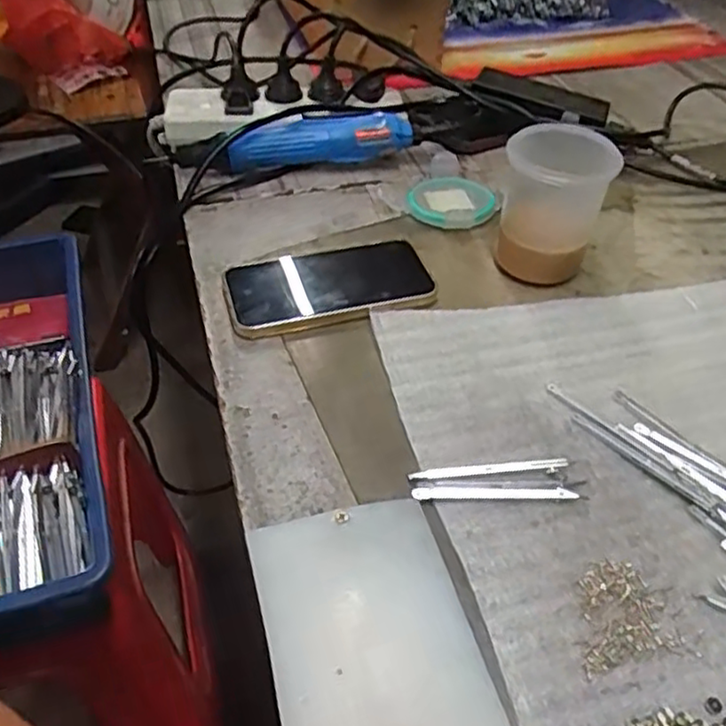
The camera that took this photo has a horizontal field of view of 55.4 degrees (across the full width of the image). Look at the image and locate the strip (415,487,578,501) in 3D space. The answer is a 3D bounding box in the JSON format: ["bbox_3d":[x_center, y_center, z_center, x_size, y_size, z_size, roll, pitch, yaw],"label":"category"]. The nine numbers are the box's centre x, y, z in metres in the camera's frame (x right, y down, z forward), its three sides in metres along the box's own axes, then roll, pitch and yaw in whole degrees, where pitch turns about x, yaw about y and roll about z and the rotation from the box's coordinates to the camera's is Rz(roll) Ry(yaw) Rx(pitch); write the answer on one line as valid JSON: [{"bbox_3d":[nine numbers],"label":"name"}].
[{"bbox_3d":[0.072,0.071,0.378,0.088,0.004,0.008,0,46,-2],"label":"strip"}]

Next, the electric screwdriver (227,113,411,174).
[{"bbox_3d":[-0.037,-0.200,0.624,0.161,0.041,0.044,-6,47,-7],"label":"electric screwdriver"}]

